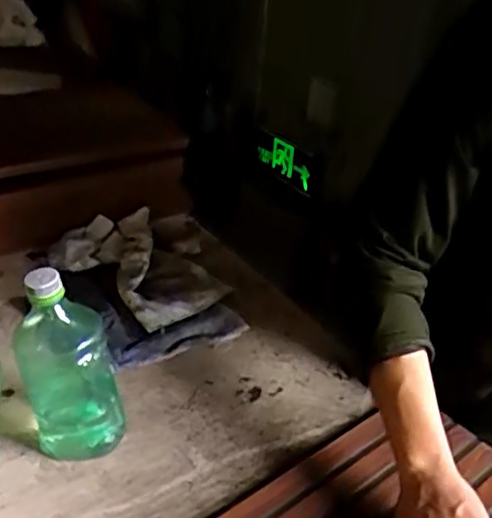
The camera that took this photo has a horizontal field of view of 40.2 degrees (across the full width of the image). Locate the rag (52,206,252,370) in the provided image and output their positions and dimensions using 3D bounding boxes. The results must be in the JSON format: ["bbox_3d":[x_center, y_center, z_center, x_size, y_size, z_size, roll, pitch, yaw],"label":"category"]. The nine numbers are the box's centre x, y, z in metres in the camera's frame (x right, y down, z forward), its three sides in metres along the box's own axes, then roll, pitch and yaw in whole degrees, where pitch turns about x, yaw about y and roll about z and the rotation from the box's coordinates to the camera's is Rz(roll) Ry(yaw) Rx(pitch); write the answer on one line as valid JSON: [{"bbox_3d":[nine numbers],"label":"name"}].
[{"bbox_3d":[-0.134,0.028,0.889,0.241,0.068,0.273,-13,38,-26],"label":"rag"}]

